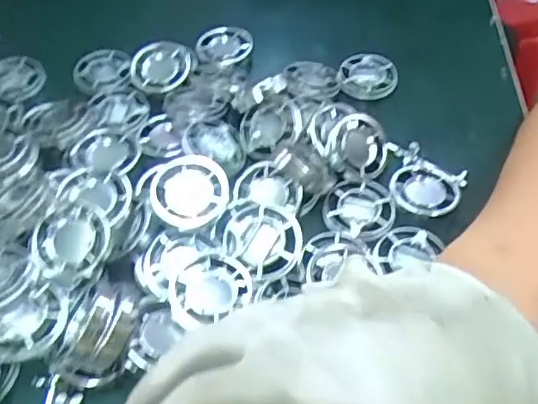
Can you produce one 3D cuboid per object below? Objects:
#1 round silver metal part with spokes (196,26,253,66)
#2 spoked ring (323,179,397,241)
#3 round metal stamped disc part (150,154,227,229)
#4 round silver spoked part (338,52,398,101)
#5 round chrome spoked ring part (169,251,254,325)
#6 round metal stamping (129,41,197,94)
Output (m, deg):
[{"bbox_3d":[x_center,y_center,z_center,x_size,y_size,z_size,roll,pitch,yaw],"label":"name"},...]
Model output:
[{"bbox_3d":[-0.033,-0.110,0.404,0.038,0.008,0.038,1,54,-1],"label":"round silver metal part with spokes"},{"bbox_3d":[0.050,0.004,0.317,0.040,0.006,0.039,0,53,0],"label":"spoked ring"},{"bbox_3d":[-0.040,-0.006,0.290,0.039,0.005,0.036,4,68,-9],"label":"round metal stamped disc part"},{"bbox_3d":[0.067,-0.086,0.389,0.041,0.008,0.038,0,53,0],"label":"round silver spoked part"},{"bbox_3d":[-0.028,0.039,0.271,0.039,0.008,0.035,-37,61,-24],"label":"round chrome spoked ring part"},{"bbox_3d":[-0.069,-0.092,0.379,0.046,0.010,0.035,-17,56,-13],"label":"round metal stamping"}]

